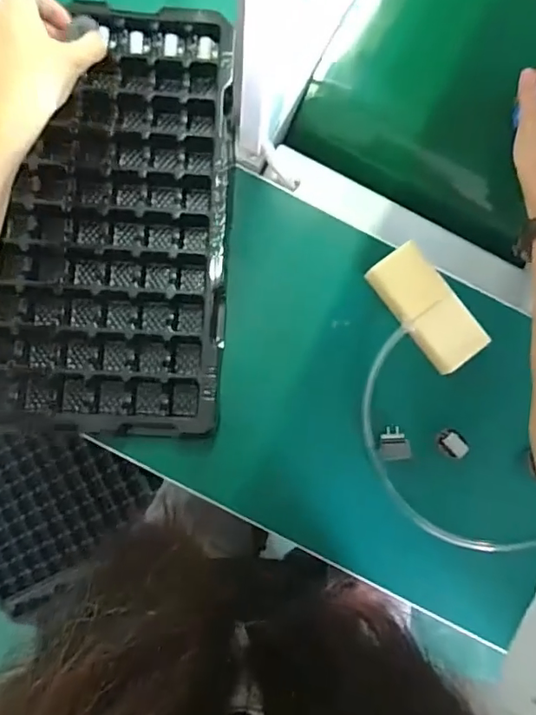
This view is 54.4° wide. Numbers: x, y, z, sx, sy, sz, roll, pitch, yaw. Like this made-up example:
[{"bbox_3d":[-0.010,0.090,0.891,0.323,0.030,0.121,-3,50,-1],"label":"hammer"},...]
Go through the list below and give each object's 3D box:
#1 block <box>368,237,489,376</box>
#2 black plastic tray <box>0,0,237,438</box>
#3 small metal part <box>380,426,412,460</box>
[{"bbox_3d":[0.150,-0.047,0.496,0.053,0.025,0.121,-37,87,-7],"label":"block"},{"bbox_3d":[-0.214,-0.137,0.474,0.355,0.037,0.393,4,83,-3],"label":"black plastic tray"},{"bbox_3d":[0.115,0.078,0.475,0.026,0.015,0.029,1,83,-4],"label":"small metal part"}]

